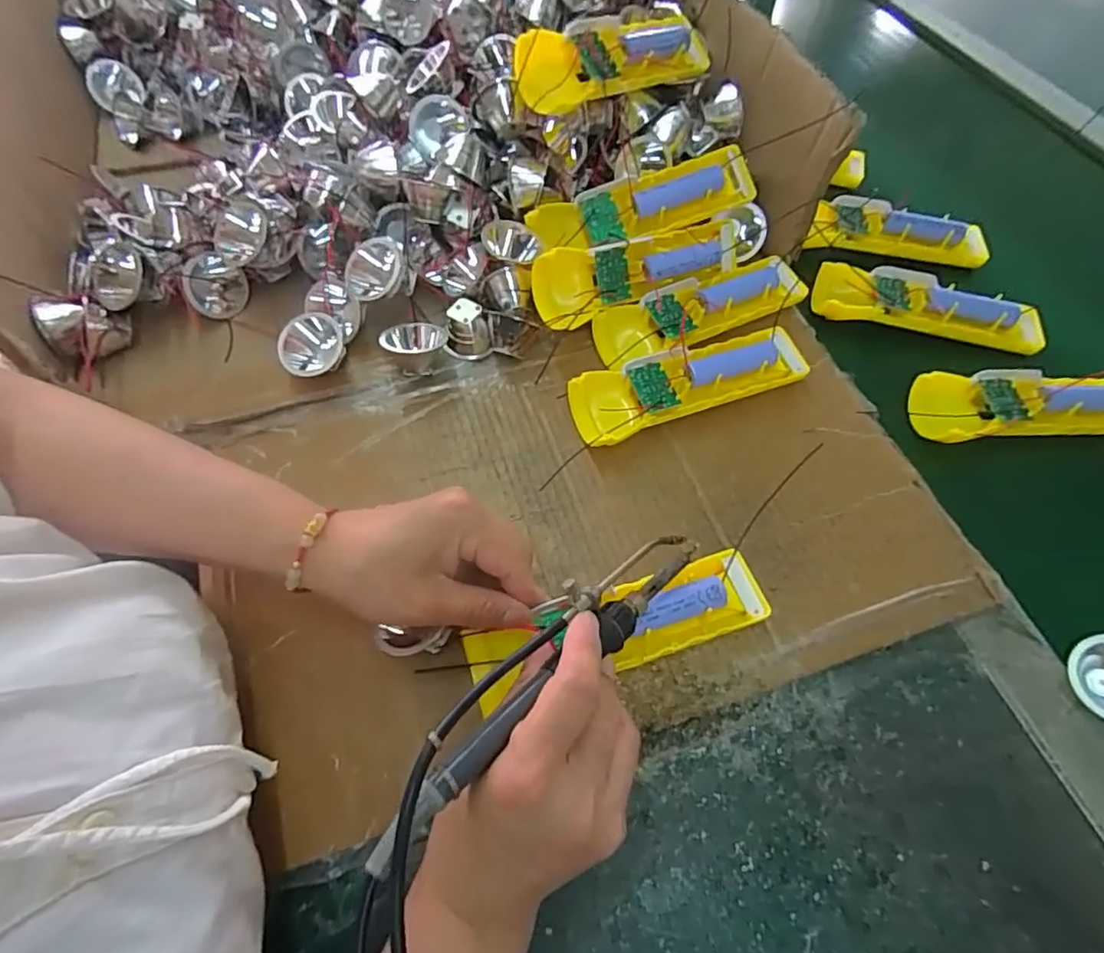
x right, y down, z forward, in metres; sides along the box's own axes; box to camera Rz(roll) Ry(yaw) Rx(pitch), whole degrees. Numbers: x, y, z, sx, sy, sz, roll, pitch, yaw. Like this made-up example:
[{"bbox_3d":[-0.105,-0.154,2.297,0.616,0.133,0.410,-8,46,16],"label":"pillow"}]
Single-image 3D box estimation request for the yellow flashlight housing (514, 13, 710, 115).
[{"bbox_3d":[0.047,-0.298,0.419,0.156,0.028,0.048,-30,100,-19],"label":"yellow flashlight housing"}]

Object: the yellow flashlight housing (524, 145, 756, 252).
[{"bbox_3d":[0.064,-0.195,0.425,0.160,0.023,0.048,-13,94,5],"label":"yellow flashlight housing"}]

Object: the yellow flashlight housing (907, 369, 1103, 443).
[{"bbox_3d":[0.315,-0.050,0.388,0.153,0.020,0.050,-3,60,-1],"label":"yellow flashlight housing"}]

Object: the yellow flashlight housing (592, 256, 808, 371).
[{"bbox_3d":[0.109,-0.120,0.439,0.159,0.037,0.046,-22,61,-7],"label":"yellow flashlight housing"}]

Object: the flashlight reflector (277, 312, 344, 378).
[{"bbox_3d":[-0.164,-0.088,0.401,0.037,0.021,0.044,23,79,-20],"label":"flashlight reflector"}]

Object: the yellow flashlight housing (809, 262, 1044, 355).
[{"bbox_3d":[0.280,-0.131,0.442,0.157,0.025,0.047,16,61,9],"label":"yellow flashlight housing"}]

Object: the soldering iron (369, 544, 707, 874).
[{"bbox_3d":[0.001,0.081,0.259,0.030,0.021,0.198,37,50,22],"label":"soldering iron"}]

